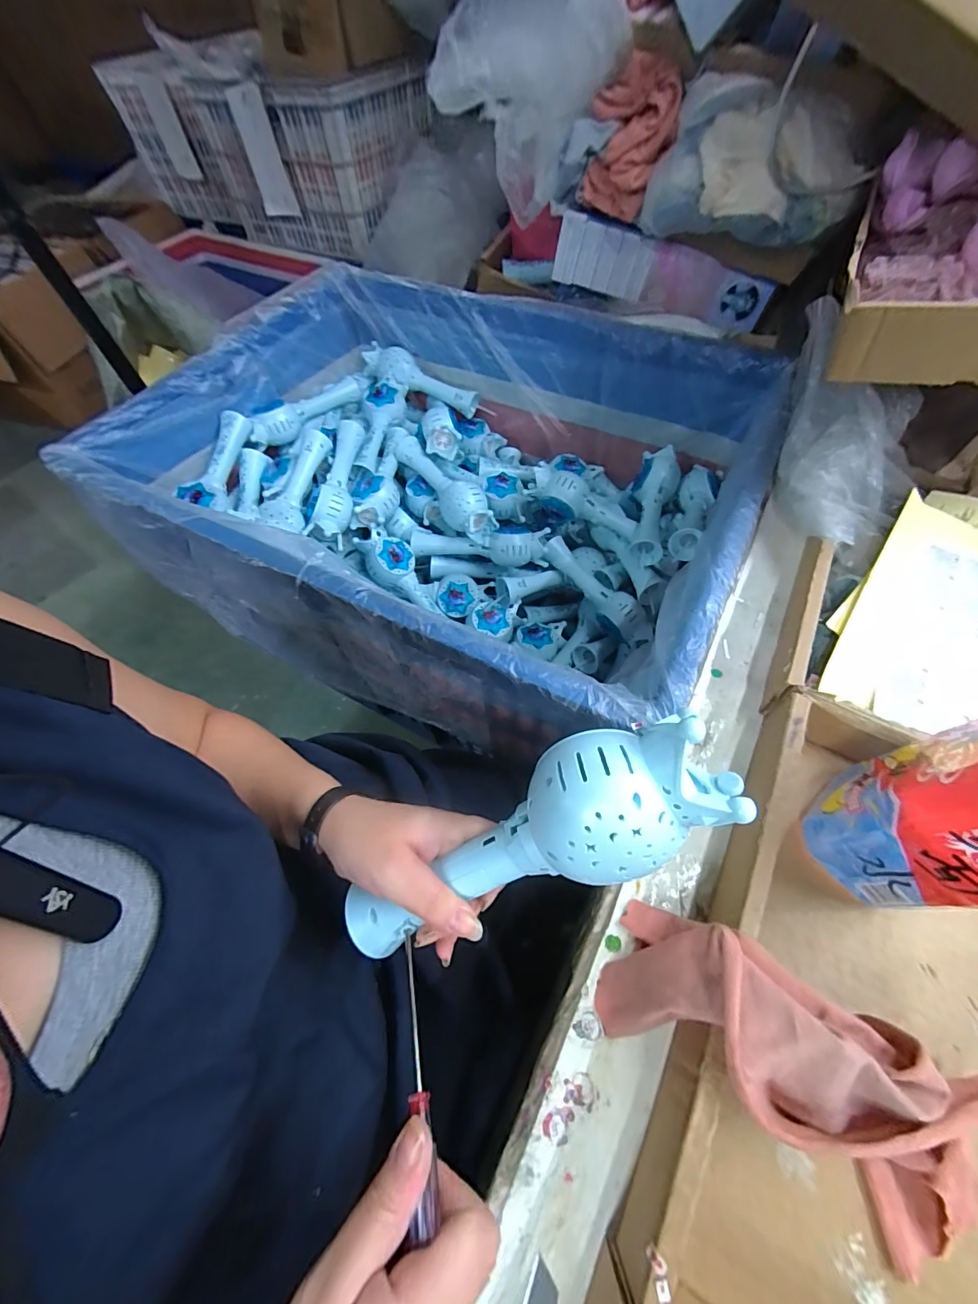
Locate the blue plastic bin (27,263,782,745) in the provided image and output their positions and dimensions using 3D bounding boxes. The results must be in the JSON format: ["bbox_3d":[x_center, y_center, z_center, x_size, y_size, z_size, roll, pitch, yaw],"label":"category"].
[{"bbox_3d":[-0.064,-0.234,0.727,0.805,0.323,0.624,22,63,16],"label":"blue plastic bin"}]

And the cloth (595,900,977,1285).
[{"bbox_3d":[0.165,0.228,0.246,0.196,0.078,0.094,23,63,16],"label":"cloth"}]

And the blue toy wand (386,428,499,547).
[{"bbox_3d":[-0.090,-0.299,0.794,0.072,0.068,0.284,-32,63,-15],"label":"blue toy wand"}]

